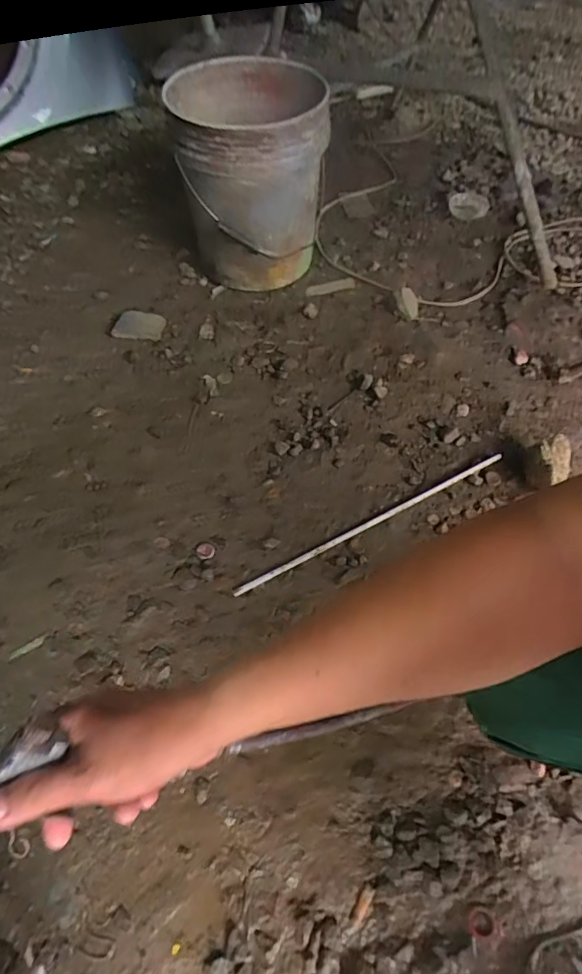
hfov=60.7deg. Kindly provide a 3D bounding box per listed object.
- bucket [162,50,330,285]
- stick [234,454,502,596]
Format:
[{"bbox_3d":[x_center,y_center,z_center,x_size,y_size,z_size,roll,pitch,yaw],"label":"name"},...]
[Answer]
[{"bbox_3d":[-0.077,-0.631,1.027,0.265,0.332,0.321,-1,58,0],"label":"bucket"},{"bbox_3d":[0.132,0.051,0.773,0.478,0.018,0.015,-25,61,-14],"label":"stick"}]

